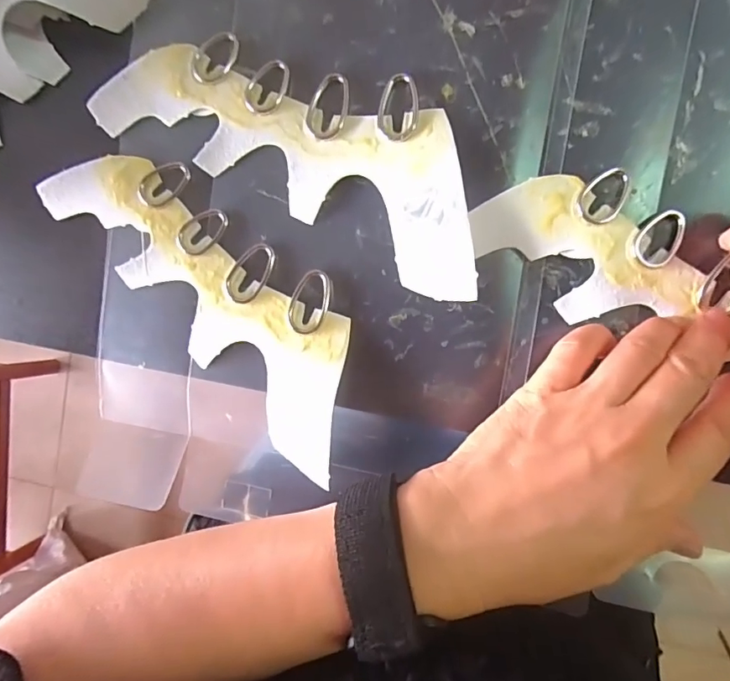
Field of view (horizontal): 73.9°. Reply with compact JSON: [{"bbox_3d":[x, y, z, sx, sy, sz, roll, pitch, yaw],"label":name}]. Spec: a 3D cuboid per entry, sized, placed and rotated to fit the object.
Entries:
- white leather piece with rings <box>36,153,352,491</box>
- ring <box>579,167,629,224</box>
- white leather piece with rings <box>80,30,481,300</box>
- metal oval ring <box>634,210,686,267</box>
[{"bbox_3d":[-0.076,-0.028,0.252,0.075,0.014,0.208,-45,86,8],"label":"white leather piece with rings"},{"bbox_3d":[0.110,-0.067,0.223,0.018,0.004,0.027,39,97,5],"label":"ring"},{"bbox_3d":[-0.033,-0.098,0.241,0.210,0.014,0.079,25,96,7],"label":"white leather piece with rings"},{"bbox_3d":[0.135,-0.047,0.222,0.019,0.004,0.028,31,96,6],"label":"metal oval ring"}]

